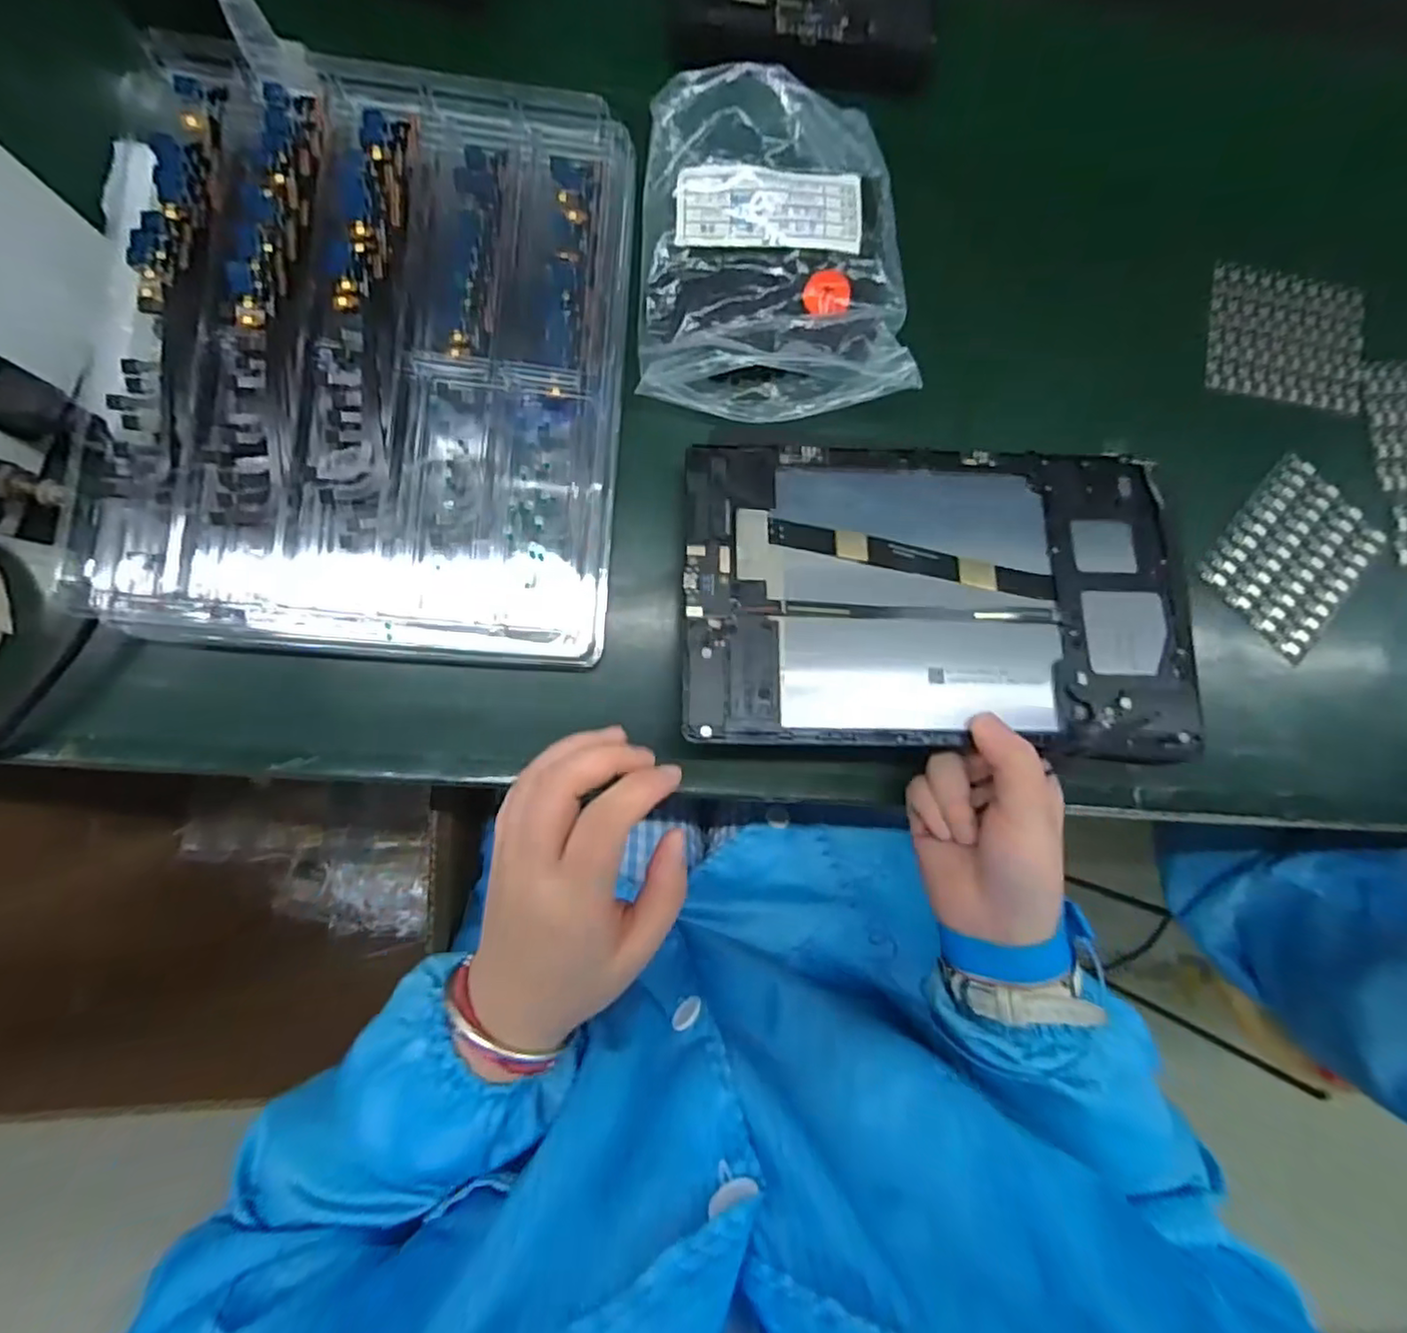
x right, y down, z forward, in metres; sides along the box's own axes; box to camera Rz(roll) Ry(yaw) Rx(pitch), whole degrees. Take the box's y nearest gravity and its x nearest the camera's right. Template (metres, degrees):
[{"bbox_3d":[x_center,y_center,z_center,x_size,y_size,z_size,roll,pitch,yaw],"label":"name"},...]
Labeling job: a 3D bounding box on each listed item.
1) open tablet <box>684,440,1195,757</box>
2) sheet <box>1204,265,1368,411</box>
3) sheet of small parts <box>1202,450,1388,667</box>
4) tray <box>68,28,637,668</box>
[{"bbox_3d":[0.111,-0.035,0.311,0.237,0.007,0.148,2,76,-2],"label":"open tablet"},{"bbox_3d":[0.355,-0.198,0.389,0.100,0.006,0.077,11,87,-5],"label":"sheet"},{"bbox_3d":[0.351,-0.066,0.386,0.079,0.007,0.099,40,85,-3],"label":"sheet of small parts"},{"bbox_3d":[-0.155,-0.145,0.318,0.225,0.047,0.275,4,87,-6],"label":"tray"}]

